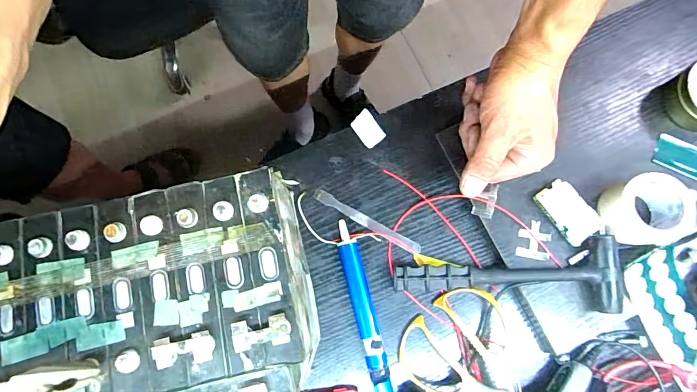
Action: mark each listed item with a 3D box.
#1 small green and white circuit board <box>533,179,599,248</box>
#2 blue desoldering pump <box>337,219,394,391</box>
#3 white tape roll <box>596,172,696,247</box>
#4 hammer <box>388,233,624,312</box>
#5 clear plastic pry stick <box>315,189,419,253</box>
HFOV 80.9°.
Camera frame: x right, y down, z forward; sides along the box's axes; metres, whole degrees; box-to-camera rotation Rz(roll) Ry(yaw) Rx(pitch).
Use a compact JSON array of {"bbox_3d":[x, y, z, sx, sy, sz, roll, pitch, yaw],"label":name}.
[{"bbox_3d":[0.213,0.014,0.394,0.036,0.015,0.061,-35,80,-6],"label":"small green and white circuit board"},{"bbox_3d":[0.016,0.118,0.387,0.019,0.020,0.189,-14,78,-2],"label":"blue desoldering pump"},{"bbox_3d":[0.275,0.014,0.377,0.071,0.045,0.059,7,78,2],"label":"white tape roll"},{"bbox_3d":[0.145,0.066,0.378,0.199,0.023,0.065,3,78,1],"label":"hammer"},{"bbox_3d":[0.018,0.025,0.414,0.119,0.007,0.012,30,80,6],"label":"clear plastic pry stick"}]

